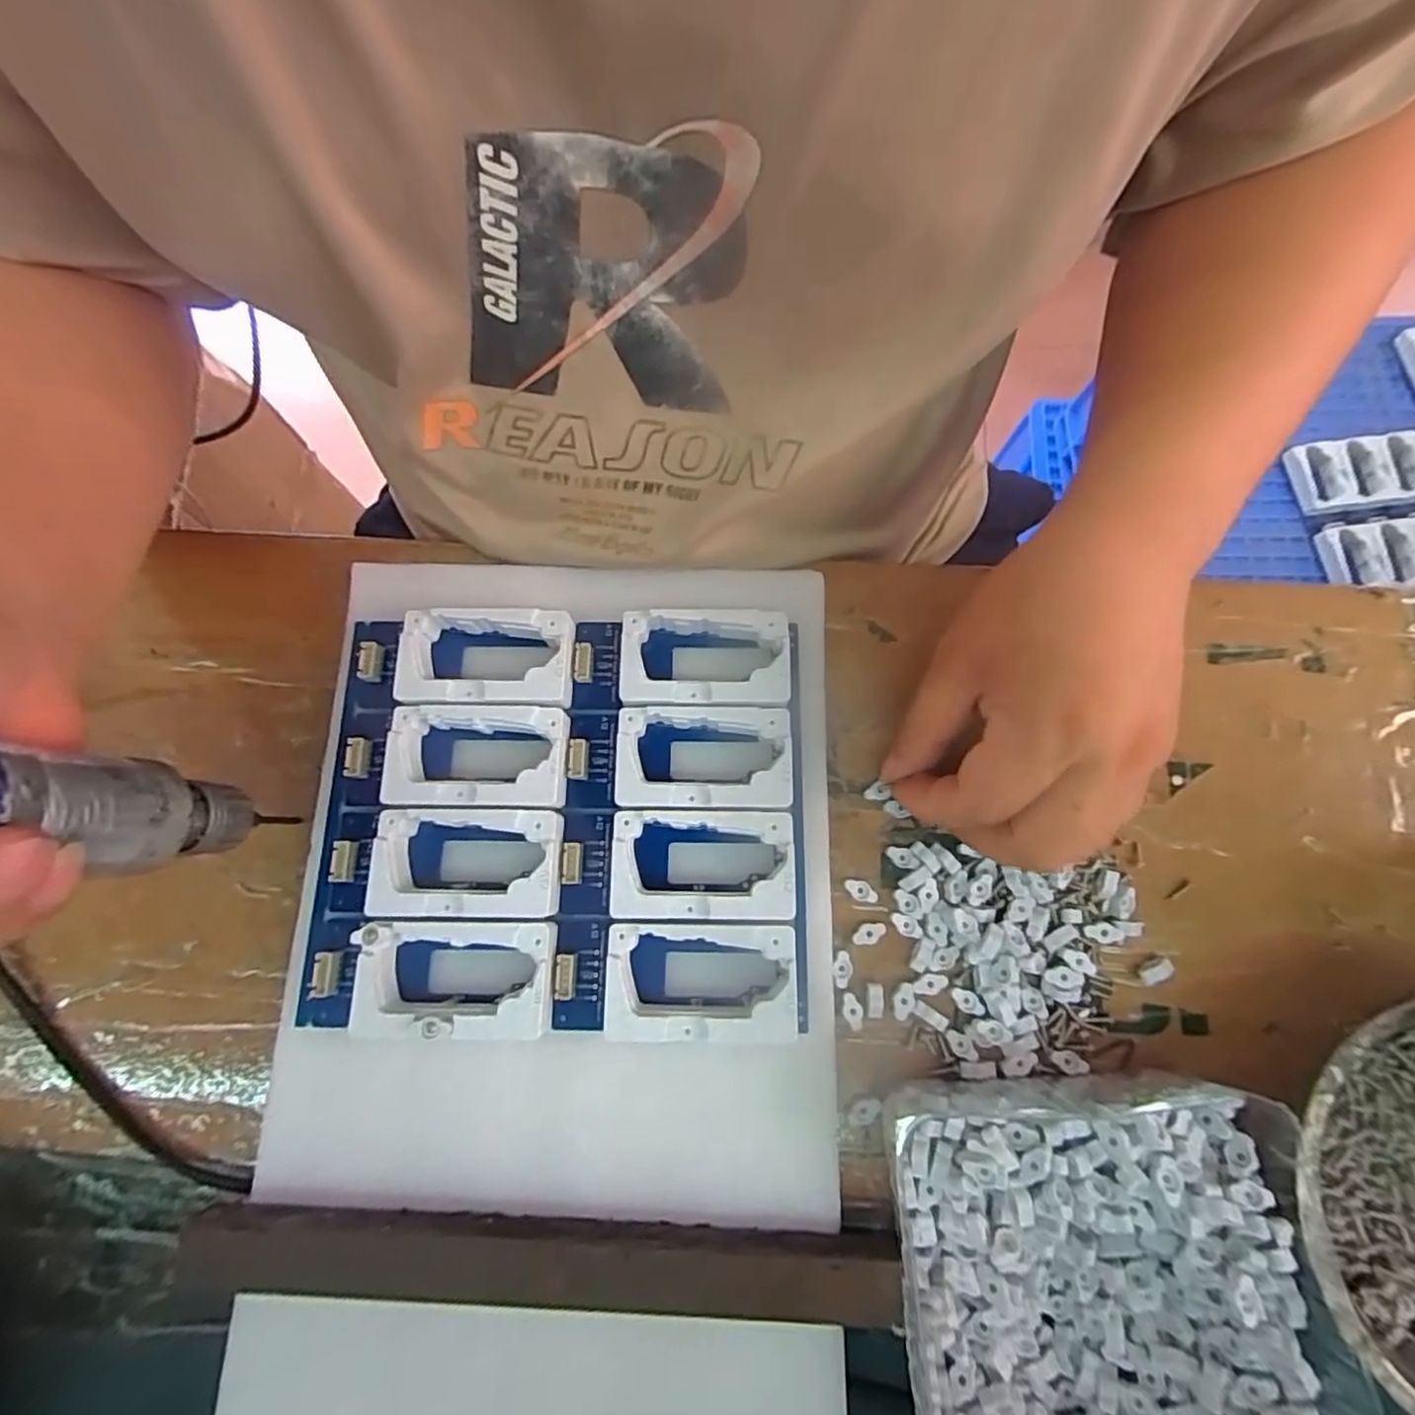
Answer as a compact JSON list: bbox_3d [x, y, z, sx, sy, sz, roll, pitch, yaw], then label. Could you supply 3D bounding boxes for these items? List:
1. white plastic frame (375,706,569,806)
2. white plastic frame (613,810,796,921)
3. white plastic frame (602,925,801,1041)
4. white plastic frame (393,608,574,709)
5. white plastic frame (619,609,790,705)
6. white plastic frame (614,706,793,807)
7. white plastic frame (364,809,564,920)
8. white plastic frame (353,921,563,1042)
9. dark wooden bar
[{"bbox_3d":[-0.090,0.021,0.261,0.070,0.019,0.039,0,76,1],"label":"white plastic frame"},{"bbox_3d":[-0.001,0.060,0.249,0.068,0.014,0.039,0,75,1],"label":"white plastic frame"},{"bbox_3d":[-0.002,0.101,0.242,0.068,0.022,0.039,0,76,1],"label":"white plastic frame"},{"bbox_3d":[-0.090,-0.019,0.272,0.071,0.020,0.042,1,76,1],"label":"white plastic frame"},{"bbox_3d":[-0.001,-0.019,0.271,0.068,0.020,0.040,0,76,1],"label":"white plastic frame"},{"bbox_3d":[-0.001,0.021,0.260,0.068,0.016,0.039,0,76,1],"label":"white plastic frame"},{"bbox_3d":[-0.091,0.060,0.250,0.070,0.015,0.039,1,76,1],"label":"white plastic frame"},{"bbox_3d":[-0.091,0.098,0.235,0.071,0.014,0.038,-1,75,1],"label":"white plastic frame"},{"bbox_3d":[-0.055,0.187,0.217,0.231,0.019,0.025,2,76,1],"label":"dark wooden bar"}]

